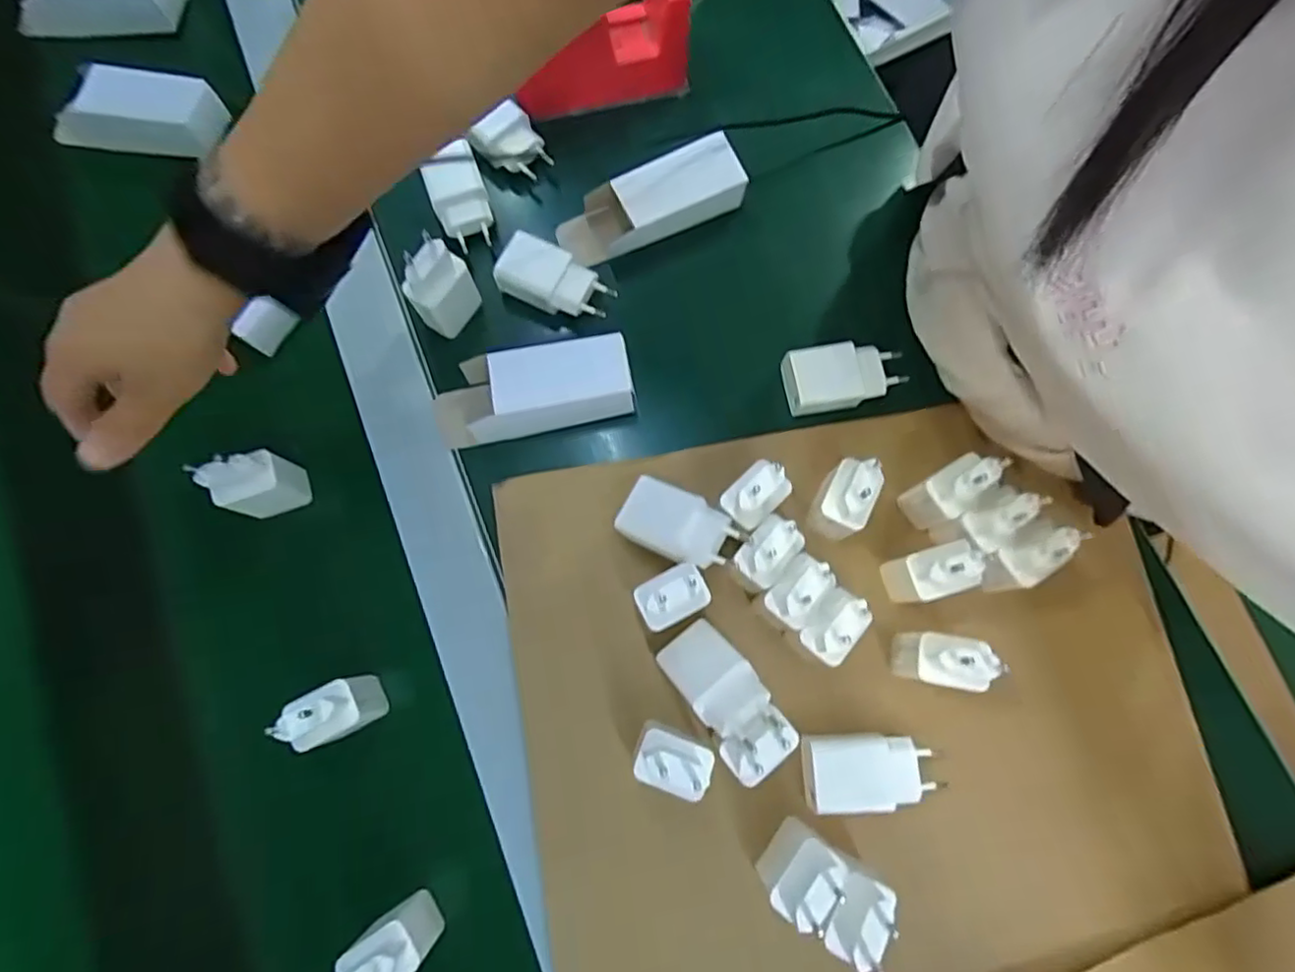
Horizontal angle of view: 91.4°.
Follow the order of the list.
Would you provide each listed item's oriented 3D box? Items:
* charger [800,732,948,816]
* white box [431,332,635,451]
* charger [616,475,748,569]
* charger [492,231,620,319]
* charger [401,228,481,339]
[{"bbox_3d":[0.130,0.166,0.368,0.082,0.025,0.039,0,78,-1],"label":"charger"},{"bbox_3d":[-0.078,-0.063,0.421,0.132,0.031,0.049,-12,78,-4],"label":"white box"},{"bbox_3d":[0.020,0.025,0.387,0.071,0.025,0.041,24,72,16],"label":"charger"},{"bbox_3d":[-0.064,-0.141,0.441,0.079,0.027,0.040,27,78,4],"label":"charger"},{"bbox_3d":[-0.135,-0.130,0.414,0.024,0.070,0.041,37,79,6],"label":"charger"}]

